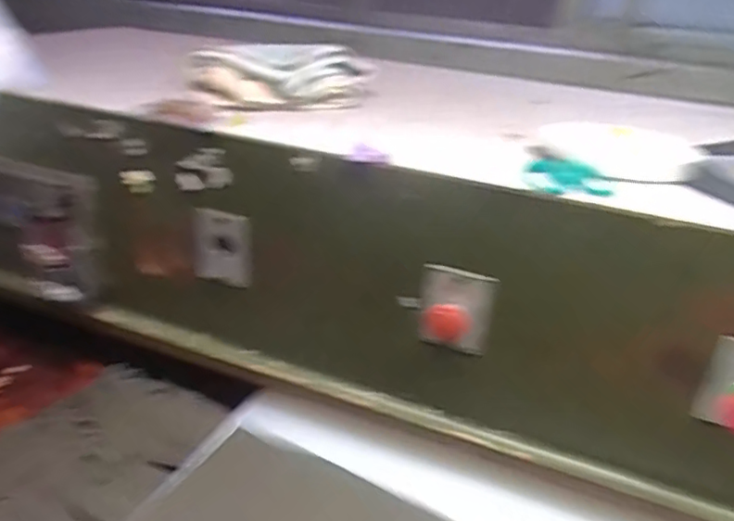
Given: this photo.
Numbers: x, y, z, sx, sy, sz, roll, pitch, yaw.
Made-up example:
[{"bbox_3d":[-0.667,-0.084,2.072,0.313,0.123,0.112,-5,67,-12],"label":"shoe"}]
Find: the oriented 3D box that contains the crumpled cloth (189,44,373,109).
[{"bbox_3d":[-0.102,-0.241,0.791,0.231,0.070,0.121,-13,32,-28],"label":"crumpled cloth"}]

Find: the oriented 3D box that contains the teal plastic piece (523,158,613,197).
[{"bbox_3d":[0.193,-0.080,0.580,0.074,0.014,0.074,3,28,-1],"label":"teal plastic piece"}]

